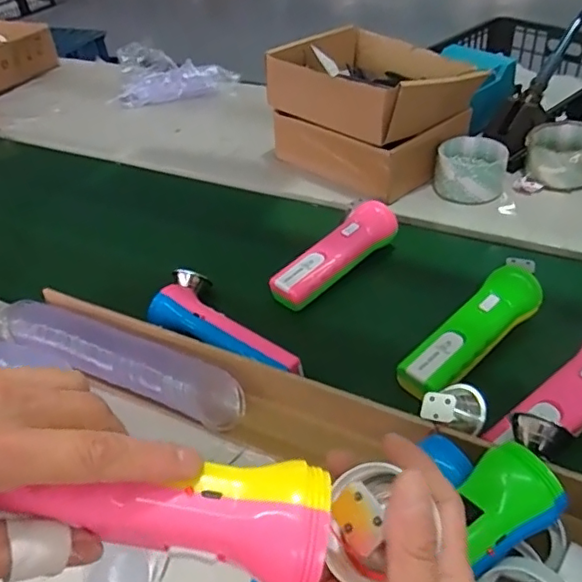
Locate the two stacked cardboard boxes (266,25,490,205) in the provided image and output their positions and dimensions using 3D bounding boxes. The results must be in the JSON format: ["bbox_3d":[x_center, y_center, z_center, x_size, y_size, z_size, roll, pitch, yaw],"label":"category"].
[{"bbox_3d":[0.116,-0.256,0.787,0.219,0.134,0.231,-33,47,-27],"label":"two stacked cardboard boxes"}]

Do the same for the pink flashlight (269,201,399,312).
[{"bbox_3d":[0.051,-0.039,0.623,0.169,0.043,0.046,-36,48,-29],"label":"pink flashlight"}]

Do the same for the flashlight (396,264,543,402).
[{"bbox_3d":[0.166,0.035,0.520,0.170,0.036,0.045,-35,48,-29],"label":"flashlight"}]

